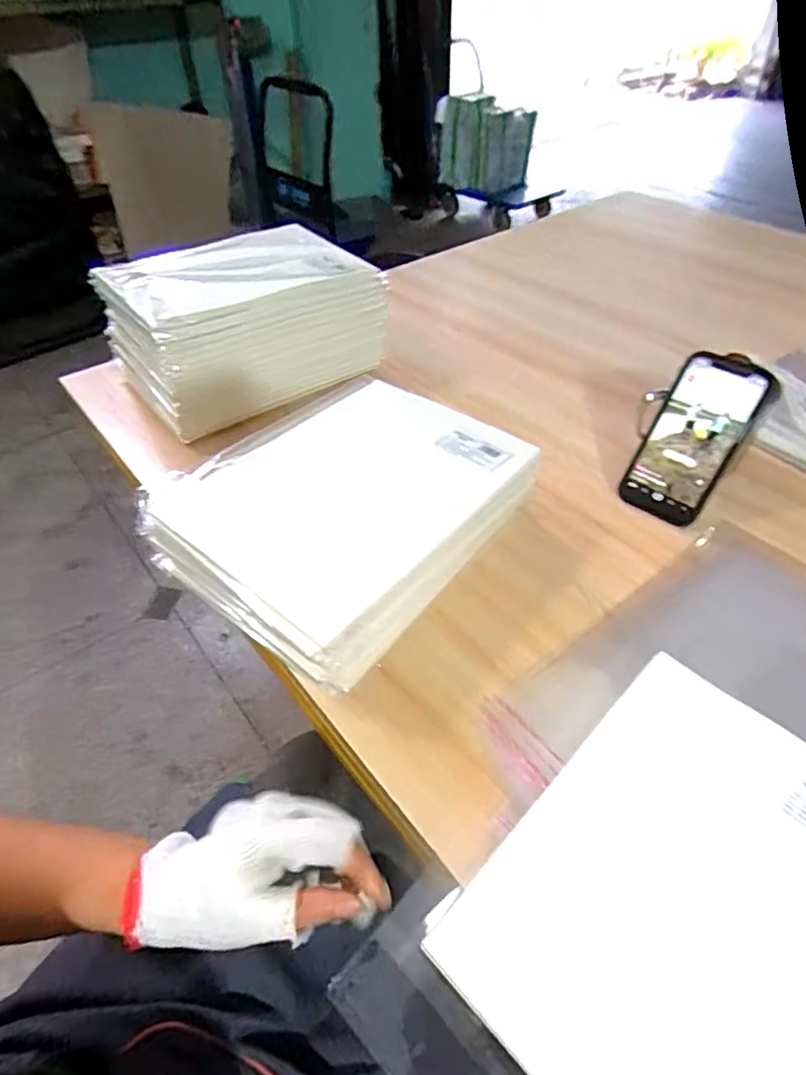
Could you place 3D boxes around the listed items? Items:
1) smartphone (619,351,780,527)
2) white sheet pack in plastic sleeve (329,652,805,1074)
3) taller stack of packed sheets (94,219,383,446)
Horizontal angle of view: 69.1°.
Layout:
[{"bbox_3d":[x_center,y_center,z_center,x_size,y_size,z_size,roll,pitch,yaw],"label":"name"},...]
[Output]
[{"bbox_3d":[0.271,-0.092,0.545,0.077,0.156,0.017,34,15,29],"label":"smartphone"},{"bbox_3d":[0.149,0.211,0.321,0.304,0.009,0.204,-33,54,-27],"label":"white sheet pack in plastic sleeve"},{"bbox_3d":[-0.184,-0.256,0.694,0.265,0.135,0.202,-29,52,-25],"label":"taller stack of packed sheets"}]

